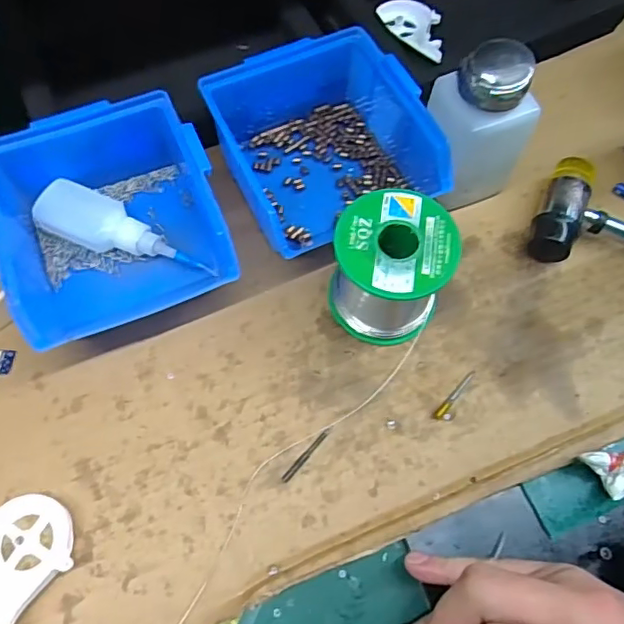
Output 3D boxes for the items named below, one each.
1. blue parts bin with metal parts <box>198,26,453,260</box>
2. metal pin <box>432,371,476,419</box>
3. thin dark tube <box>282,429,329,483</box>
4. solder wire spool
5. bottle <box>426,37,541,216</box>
[{"bbox_3d":[0.009,-0.116,0.379,0.126,0.065,0.131,-21,69,-11],"label":"blue parts bin with metal parts"},{"bbox_3d":[0.087,0.050,0.341,0.005,0.004,0.039,40,71,14],"label":"metal pin"},{"bbox_3d":[-0.003,0.083,0.325,0.005,0.004,0.039,39,71,14],"label":"thin dark tube"},{"bbox_3d":[0.046,-0.024,0.337,0.066,0.070,0.067,3,66,-1],"label":"solder wire spool"},{"bbox_3d":[0.105,-0.116,0.351,0.054,0.091,0.050,-13,68,-7],"label":"bottle"}]

